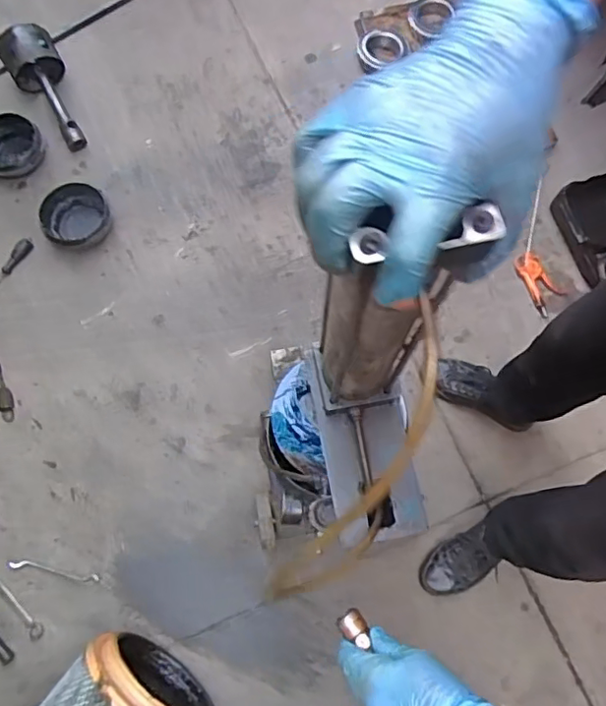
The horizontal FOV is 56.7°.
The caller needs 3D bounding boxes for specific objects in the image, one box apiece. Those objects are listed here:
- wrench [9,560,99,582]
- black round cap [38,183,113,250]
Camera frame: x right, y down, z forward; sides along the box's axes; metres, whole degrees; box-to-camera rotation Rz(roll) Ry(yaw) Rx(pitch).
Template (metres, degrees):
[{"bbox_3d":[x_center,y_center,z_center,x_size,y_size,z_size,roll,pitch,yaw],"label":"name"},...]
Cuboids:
[{"bbox_3d":[-0.506,0.444,1.144,0.186,0.008,0.018,10,73,2],"label":"wrench"},{"bbox_3d":[-0.550,-0.324,1.359,0.152,0.046,0.168,-10,73,-4],"label":"black round cap"}]

